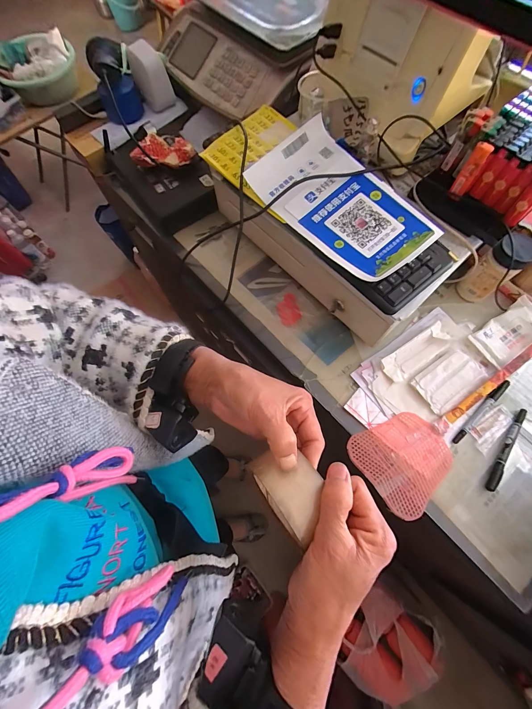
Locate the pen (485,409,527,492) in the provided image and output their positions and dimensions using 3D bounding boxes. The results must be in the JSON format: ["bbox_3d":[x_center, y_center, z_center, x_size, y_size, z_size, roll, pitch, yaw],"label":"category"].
[{"bbox_3d":[0.353,0.138,0.428,0.016,0.011,0.136,34,75,10],"label":"pen"}]

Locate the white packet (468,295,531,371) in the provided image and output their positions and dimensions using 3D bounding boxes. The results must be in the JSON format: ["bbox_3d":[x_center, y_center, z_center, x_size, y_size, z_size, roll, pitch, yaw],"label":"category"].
[{"bbox_3d":[0.407,-0.038,0.483,0.128,0.014,0.066,-33,75,-10],"label":"white packet"}]

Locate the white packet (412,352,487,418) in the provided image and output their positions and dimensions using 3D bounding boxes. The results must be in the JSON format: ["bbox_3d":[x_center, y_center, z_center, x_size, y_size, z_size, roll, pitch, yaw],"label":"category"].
[{"bbox_3d":[0.287,0.041,0.455,0.105,0.012,0.064,-31,75,-9],"label":"white packet"}]

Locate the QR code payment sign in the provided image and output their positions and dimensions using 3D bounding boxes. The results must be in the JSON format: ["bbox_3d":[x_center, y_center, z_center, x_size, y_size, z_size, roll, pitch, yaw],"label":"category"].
[{"bbox_3d":[0.111,-0.221,0.415,0.148,0.024,0.251,-41,77,-12],"label":"QR code payment sign"}]

